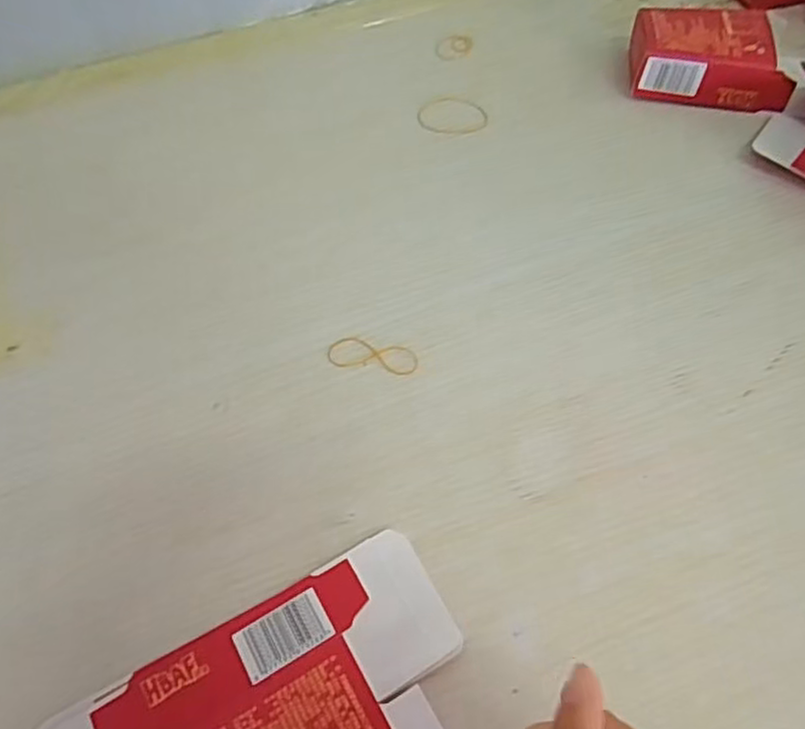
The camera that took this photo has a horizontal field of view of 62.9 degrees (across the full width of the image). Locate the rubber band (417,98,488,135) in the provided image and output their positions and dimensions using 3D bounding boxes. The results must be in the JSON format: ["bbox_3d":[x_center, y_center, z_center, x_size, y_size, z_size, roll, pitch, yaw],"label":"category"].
[{"bbox_3d":[0.040,-0.201,0.530,0.056,0.004,0.044,-2,60,0],"label":"rubber band"}]

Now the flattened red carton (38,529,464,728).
[{"bbox_3d":[-0.063,0.168,0.307,0.194,0.007,0.104,-27,63,-14],"label":"flattened red carton"}]

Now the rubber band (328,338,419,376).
[{"bbox_3d":[-0.019,-0.006,0.415,0.058,0.004,0.022,9,60,6],"label":"rubber band"}]

